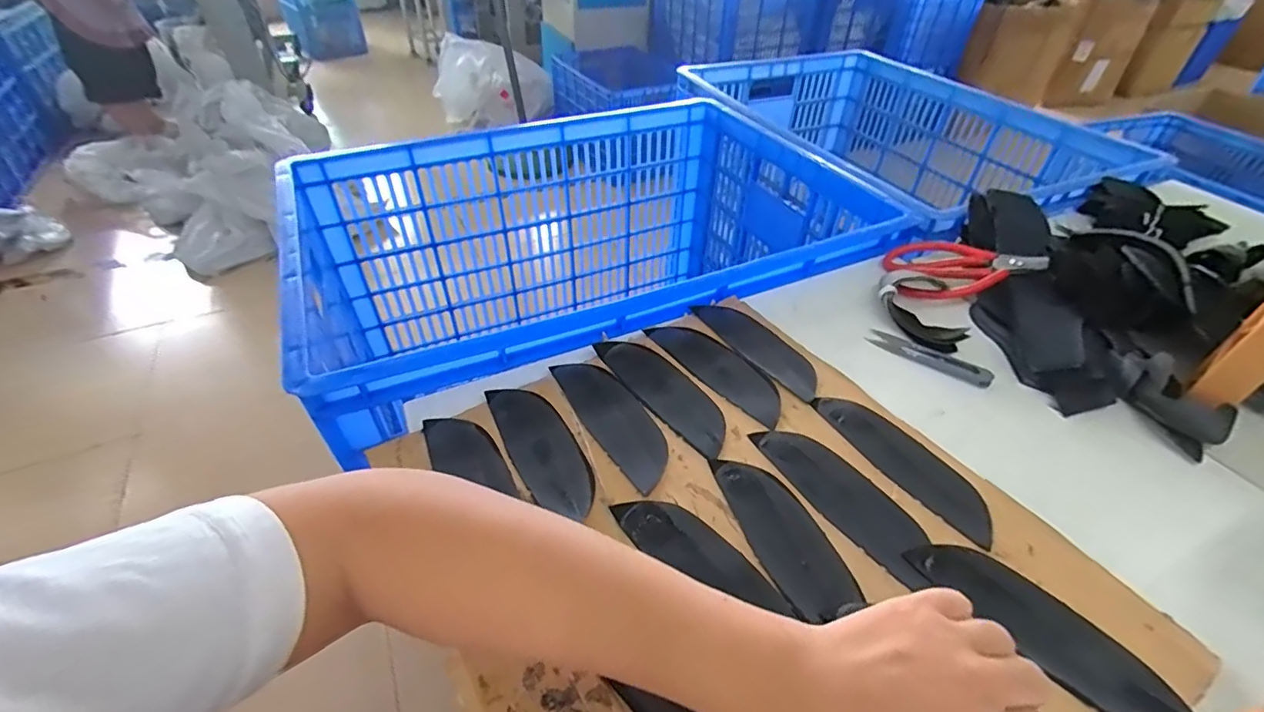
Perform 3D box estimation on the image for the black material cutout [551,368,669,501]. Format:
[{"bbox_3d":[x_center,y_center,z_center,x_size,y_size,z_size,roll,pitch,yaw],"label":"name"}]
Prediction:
[{"bbox_3d":[-0.015,0.045,0.418,0.044,0.004,0.138,-23,48,-25],"label":"black material cutout"}]

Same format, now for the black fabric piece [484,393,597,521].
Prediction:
[{"bbox_3d":[-0.067,0.065,0.395,0.044,0.006,0.130,-21,47,-23],"label":"black fabric piece"}]

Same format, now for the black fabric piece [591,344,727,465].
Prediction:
[{"bbox_3d":[0.026,0.025,0.441,0.045,0.005,0.143,-29,50,-29],"label":"black fabric piece"}]

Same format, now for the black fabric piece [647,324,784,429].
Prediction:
[{"bbox_3d":[0.073,0.006,0.462,0.050,0.004,0.143,-29,51,-29],"label":"black fabric piece"}]

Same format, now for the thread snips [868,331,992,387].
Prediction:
[{"bbox_3d":[0.265,0.000,0.482,0.101,0.010,0.024,32,51,29],"label":"thread snips"}]

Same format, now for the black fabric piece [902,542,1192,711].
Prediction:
[{"bbox_3d":[0.232,0.153,0.300,0.053,0.010,0.140,-18,41,-34],"label":"black fabric piece"}]

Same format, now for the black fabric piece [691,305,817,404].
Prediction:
[{"bbox_3d":[0.116,-0.009,0.485,0.058,0.004,0.142,-12,42,-30],"label":"black fabric piece"}]

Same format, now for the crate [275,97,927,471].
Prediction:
[{"bbox_3d":[-0.052,-0.108,0.751,0.682,0.323,0.467,-20,47,-22],"label":"crate"}]

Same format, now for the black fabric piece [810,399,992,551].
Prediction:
[{"bbox_3d":[0.200,0.075,0.395,0.048,0.005,0.140,-18,45,-28],"label":"black fabric piece"}]

